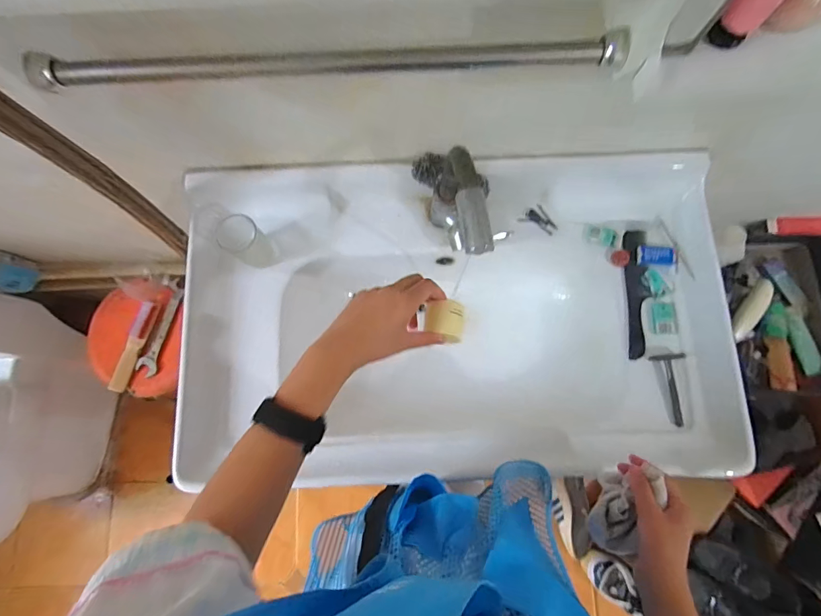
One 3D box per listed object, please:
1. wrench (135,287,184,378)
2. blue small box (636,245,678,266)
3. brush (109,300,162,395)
[{"bbox_3d":[-0.579,0.053,0.939,0.040,0.004,0.210,20,81,-30],"label":"wrench"},{"bbox_3d":[0.383,-0.082,0.632,0.060,0.010,0.033,1,79,1],"label":"blue small box"},{"bbox_3d":[-0.624,0.085,0.915,0.037,0.023,0.204,16,79,4],"label":"brush"}]

